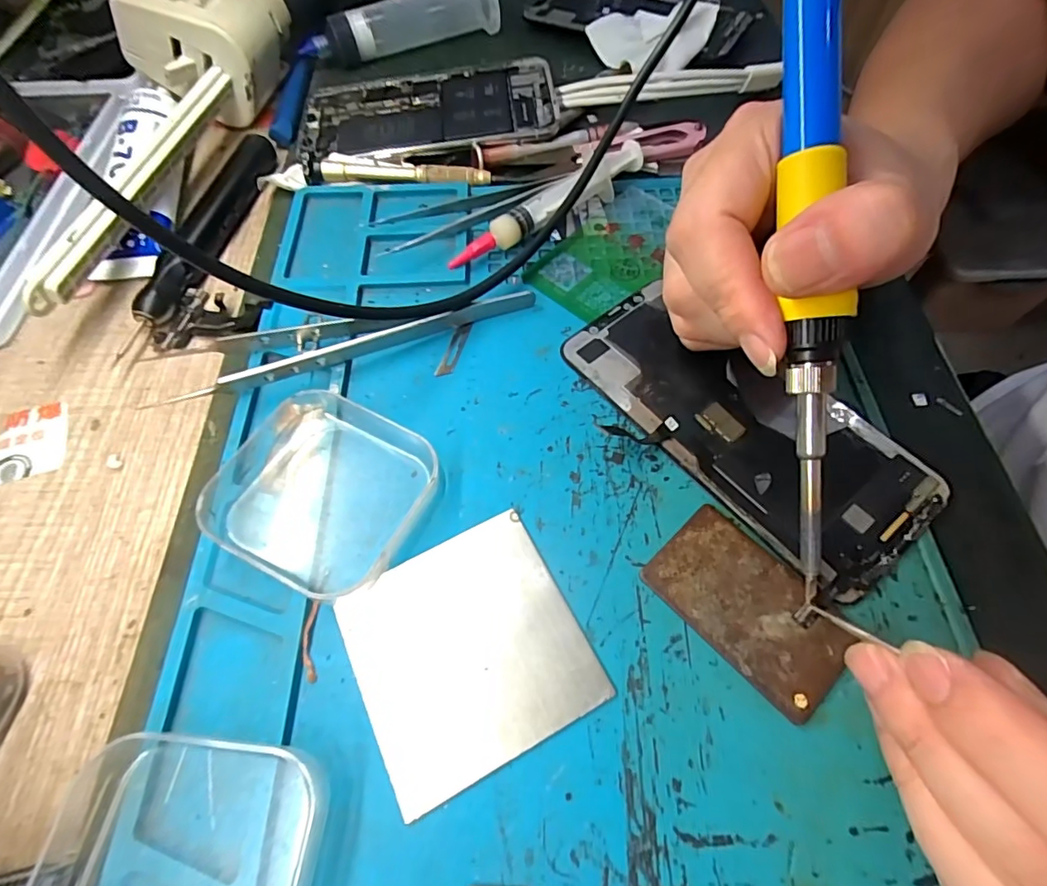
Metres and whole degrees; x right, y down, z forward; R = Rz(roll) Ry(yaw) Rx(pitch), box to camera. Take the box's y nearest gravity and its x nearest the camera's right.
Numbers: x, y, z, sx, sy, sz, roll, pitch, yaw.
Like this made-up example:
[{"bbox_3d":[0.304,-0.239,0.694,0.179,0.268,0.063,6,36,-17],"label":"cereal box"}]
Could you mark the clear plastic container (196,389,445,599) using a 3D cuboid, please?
[{"bbox_3d":[-0.071,0.012,0.177,0.071,0.023,0.066,30,66,16],"label":"clear plastic container"}]

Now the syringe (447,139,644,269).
[{"bbox_3d":[0.013,-0.113,0.244,0.112,0.016,0.014,-36,67,-17],"label":"syringe"}]

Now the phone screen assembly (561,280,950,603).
[{"bbox_3d":[0.079,-0.009,0.195,0.138,0.005,0.064,40,69,20],"label":"phone screen assembly"}]

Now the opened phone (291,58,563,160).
[{"bbox_3d":[-0.053,-0.185,0.285,0.143,0.010,0.072,-7,62,-3],"label":"opened phone"}]

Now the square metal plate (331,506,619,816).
[{"bbox_3d":[-0.017,0.062,0.159,0.066,0.004,0.067,-26,65,-11],"label":"square metal plate"}]

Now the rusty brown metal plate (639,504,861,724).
[{"bbox_3d":[0.072,0.051,0.163,0.037,0.004,0.060,-41,69,-18],"label":"rusty brown metal plate"}]

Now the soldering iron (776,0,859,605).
[{"bbox_3d":[0.081,-0.062,0.143,0.016,0.017,0.214,-4,97,0],"label":"soldering iron"}]

